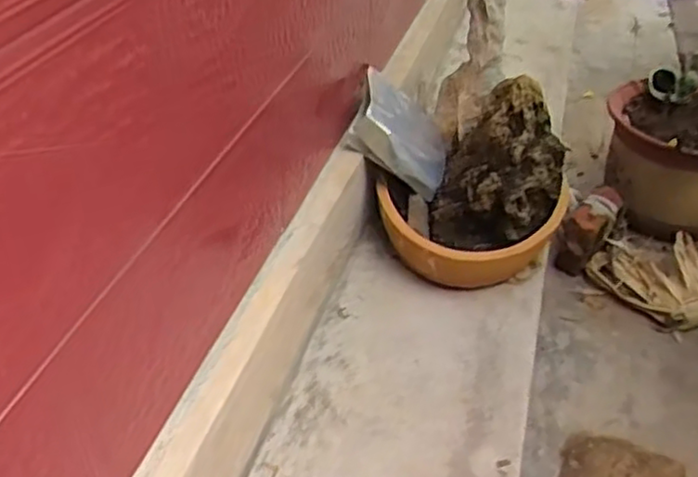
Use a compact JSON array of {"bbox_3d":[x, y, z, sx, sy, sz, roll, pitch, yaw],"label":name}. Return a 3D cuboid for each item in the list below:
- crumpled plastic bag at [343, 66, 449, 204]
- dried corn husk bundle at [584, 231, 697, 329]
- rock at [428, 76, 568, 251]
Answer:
[{"bbox_3d":[0.083,-0.161,1.125,0.060,0.193,0.166,-25,32,37],"label":"crumpled plastic bag"},{"bbox_3d":[0.562,0.061,1.252,0.203,0.063,0.196,1,38,-1],"label":"dried corn husk bundle"},{"bbox_3d":[0.220,-0.101,1.044,0.175,0.212,0.150,13,39,14],"label":"rock"}]

